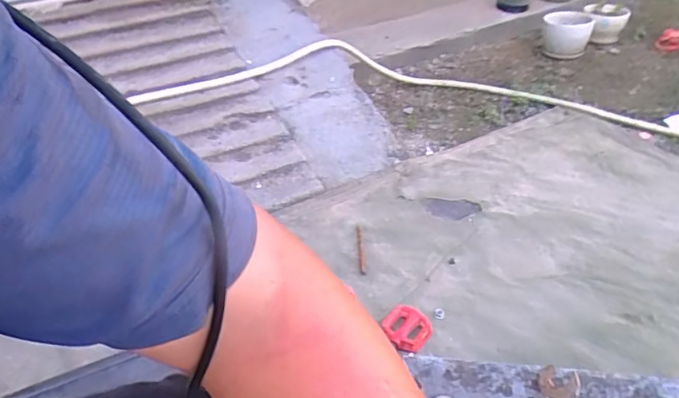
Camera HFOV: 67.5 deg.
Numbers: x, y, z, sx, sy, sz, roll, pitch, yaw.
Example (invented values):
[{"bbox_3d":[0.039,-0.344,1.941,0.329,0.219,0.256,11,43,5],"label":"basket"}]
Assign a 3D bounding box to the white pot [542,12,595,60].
[{"bbox_3d":[0.681,-0.488,1.526,0.145,0.136,0.136,-3,38,3],"label":"white pot"}]

